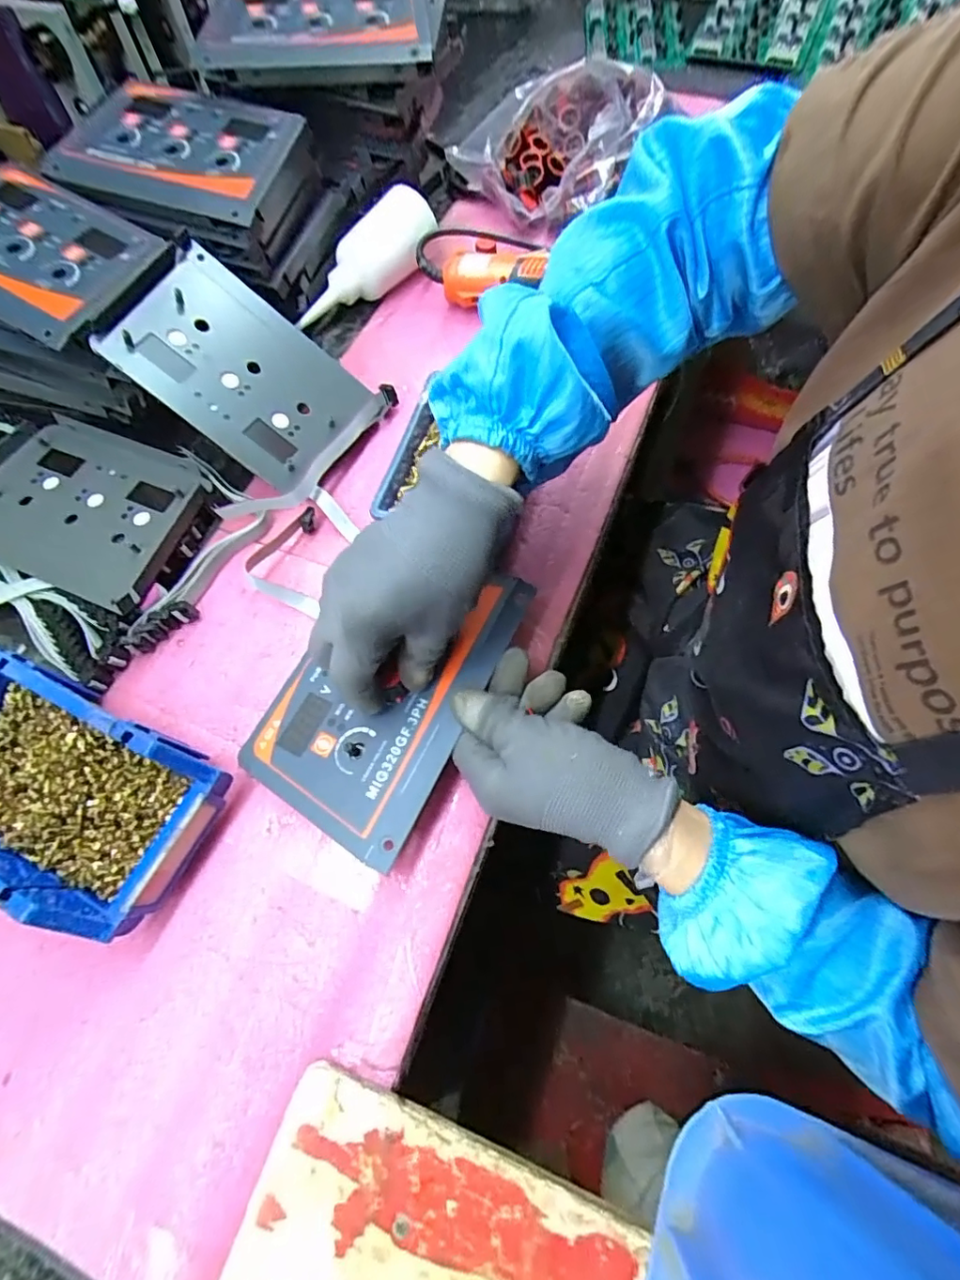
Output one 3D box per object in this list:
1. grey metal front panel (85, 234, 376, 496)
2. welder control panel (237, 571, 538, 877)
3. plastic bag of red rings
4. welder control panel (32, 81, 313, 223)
[{"bbox_3d":[-0.187,-0.212,0.425,0.165,0.011,0.121,39,70,-15],"label":"grey metal front panel"},{"bbox_3d":[-0.058,0.025,0.349,0.124,0.010,0.188,24,70,21],"label":"welder control panel"},{"bbox_3d":[0.083,-0.505,0.546,0.214,0.078,0.145,-36,69,-14],"label":"plastic bag of red rings"},{"bbox_3d":[-0.242,-0.387,0.425,0.181,0.033,0.118,13,67,7],"label":"welder control panel"}]

